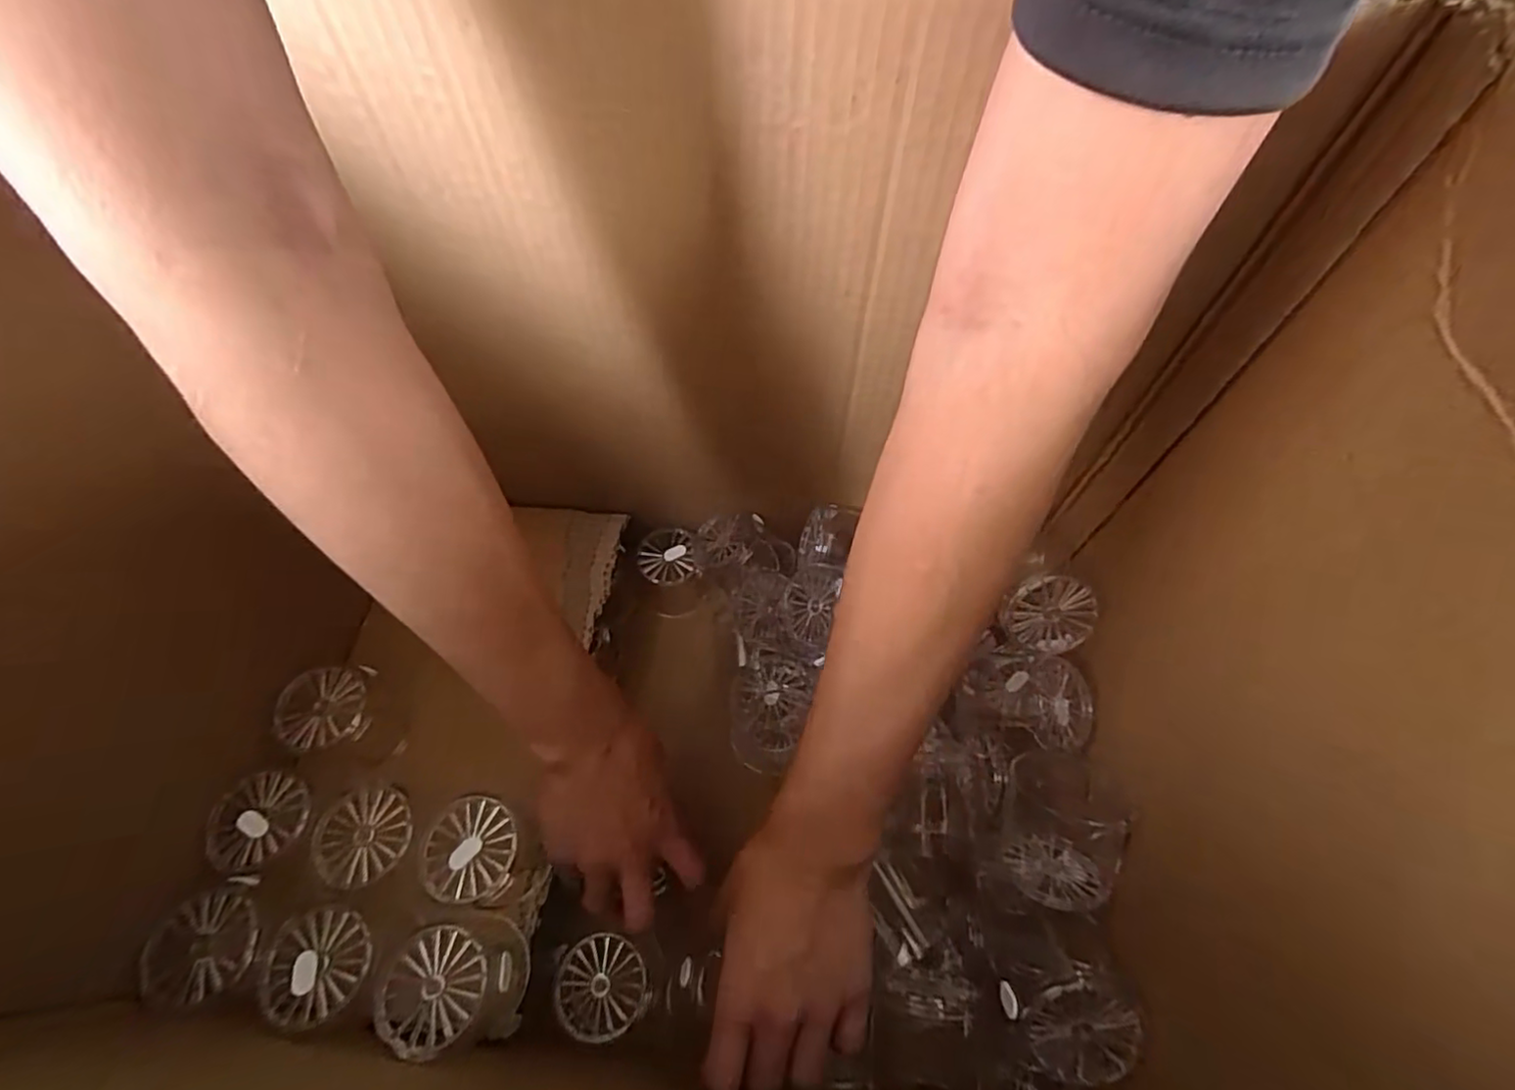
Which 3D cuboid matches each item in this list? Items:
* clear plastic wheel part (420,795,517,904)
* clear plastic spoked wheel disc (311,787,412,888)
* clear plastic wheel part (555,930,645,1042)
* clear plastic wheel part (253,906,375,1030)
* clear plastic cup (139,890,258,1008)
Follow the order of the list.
[{"bbox_3d":[-0.153,0.159,0.336,0.049,0.004,0.050,-15,61,-8],"label":"clear plastic wheel part"},{"bbox_3d":[-0.210,0.155,0.340,0.049,0.007,0.046,-23,62,-13],"label":"clear plastic spoked wheel disc"},{"bbox_3d":[-0.089,0.251,0.364,0.049,0.006,0.050,0,60,0],"label":"clear plastic wheel part"},{"bbox_3d":[-0.215,0.203,0.310,0.048,0.005,0.049,0,60,0],"label":"clear plastic wheel part"},{"bbox_3d":[-0.270,0.196,0.312,0.046,0.014,0.046,0,60,0],"label":"clear plastic cup"}]

